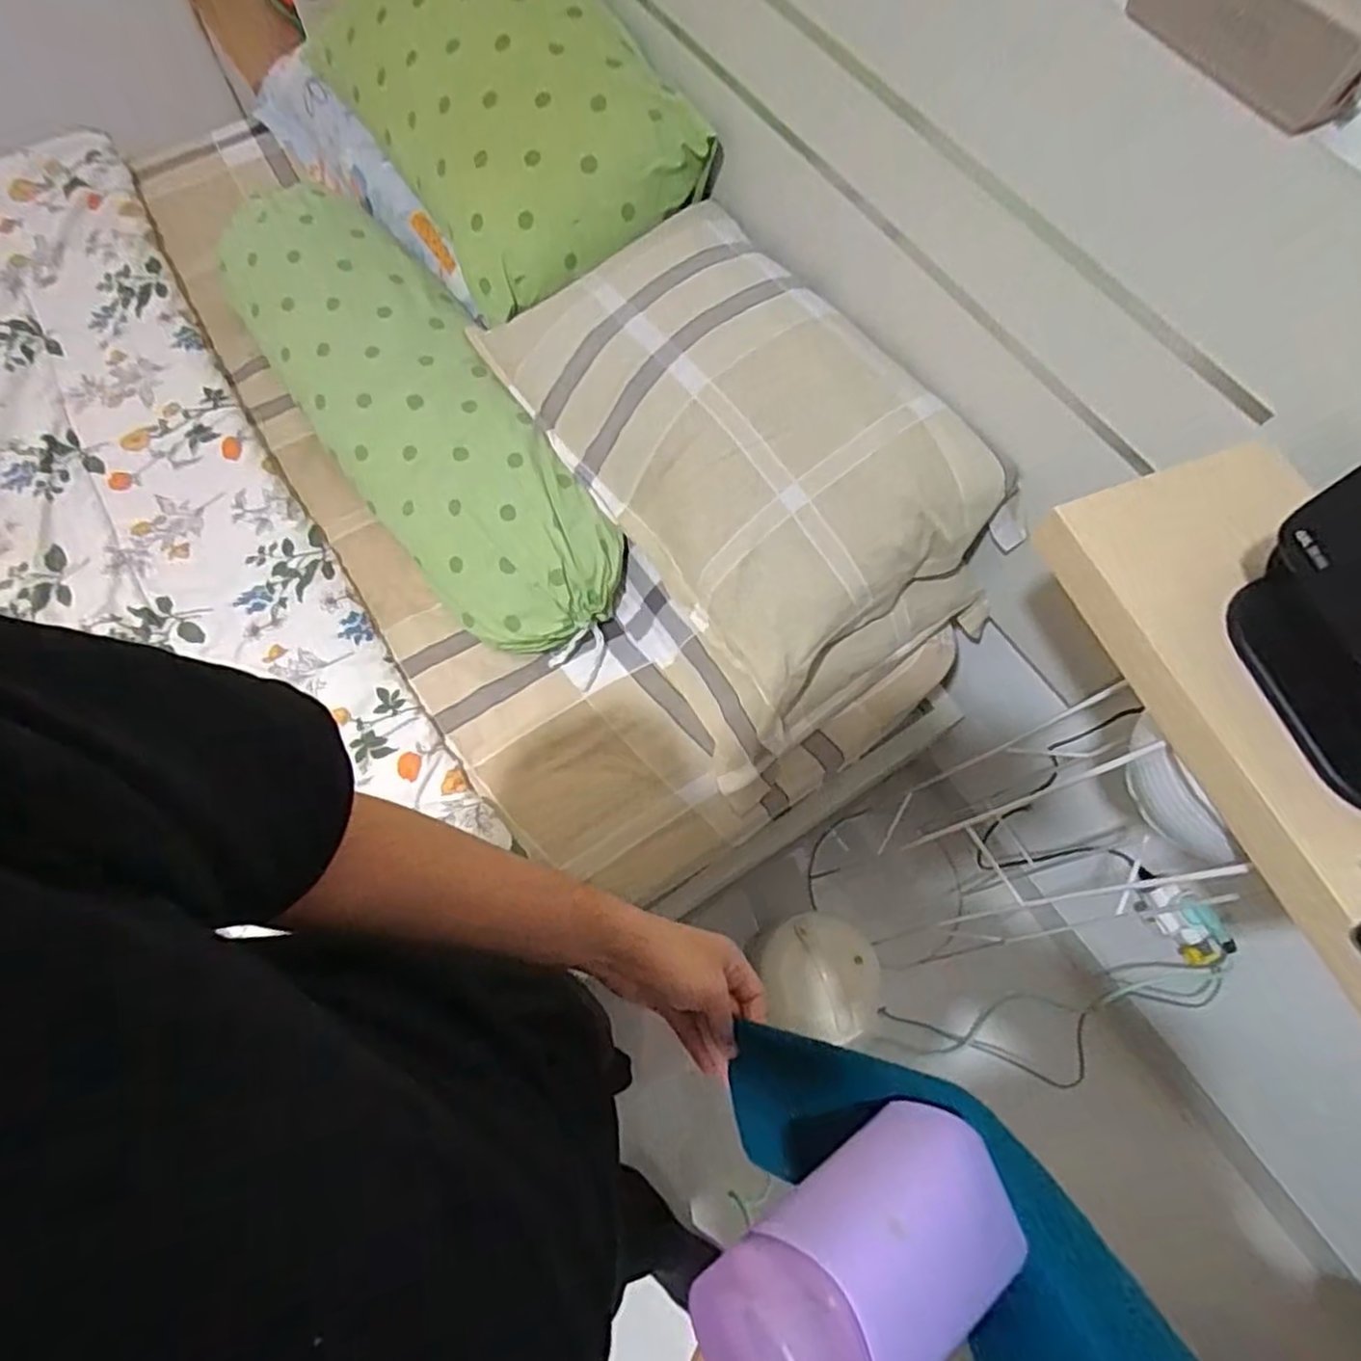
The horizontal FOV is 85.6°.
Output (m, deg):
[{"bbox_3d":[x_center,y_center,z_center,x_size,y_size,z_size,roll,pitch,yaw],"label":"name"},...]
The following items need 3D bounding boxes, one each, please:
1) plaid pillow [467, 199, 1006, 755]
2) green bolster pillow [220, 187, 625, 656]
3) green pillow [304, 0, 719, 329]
[{"bbox_3d":[0.071,-0.293,0.907,0.352,0.189,0.618,-33,72,-15],"label":"plaid pillow"},{"bbox_3d":[-0.367,-0.368,0.996,0.237,0.130,0.763,-32,72,-14],"label":"green bolster pillow"},{"bbox_3d":[-0.245,-0.793,0.977,0.314,0.268,0.512,-28,71,-13],"label":"green pillow"}]

